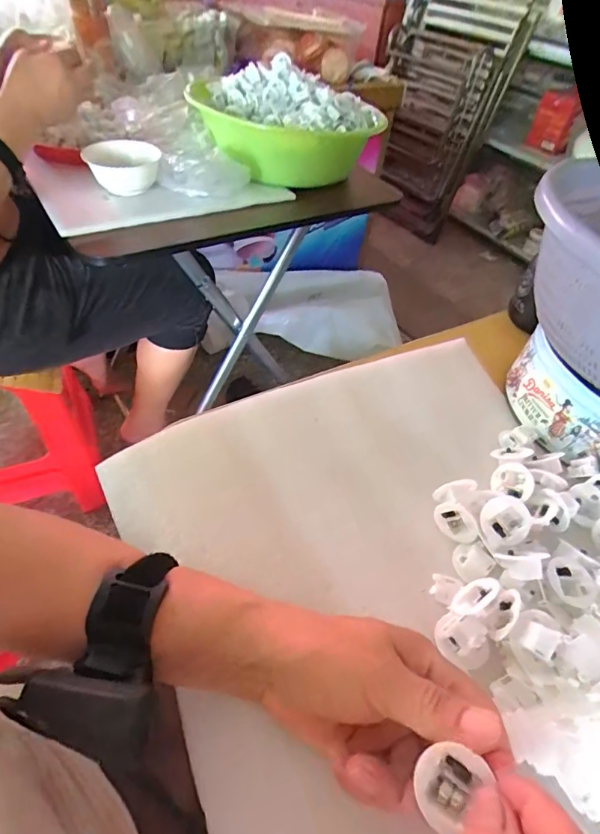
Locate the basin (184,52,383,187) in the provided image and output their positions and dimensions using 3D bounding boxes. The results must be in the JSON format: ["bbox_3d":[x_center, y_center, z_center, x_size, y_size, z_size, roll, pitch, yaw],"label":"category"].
[{"bbox_3d":[-0.025,-0.506,0.816,0.282,0.132,0.282,3,47,-4],"label":"basin"}]

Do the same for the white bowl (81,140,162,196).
[{"bbox_3d":[-0.275,-0.397,0.737,0.110,0.050,0.114,-6,48,-12],"label":"white bowl"}]

